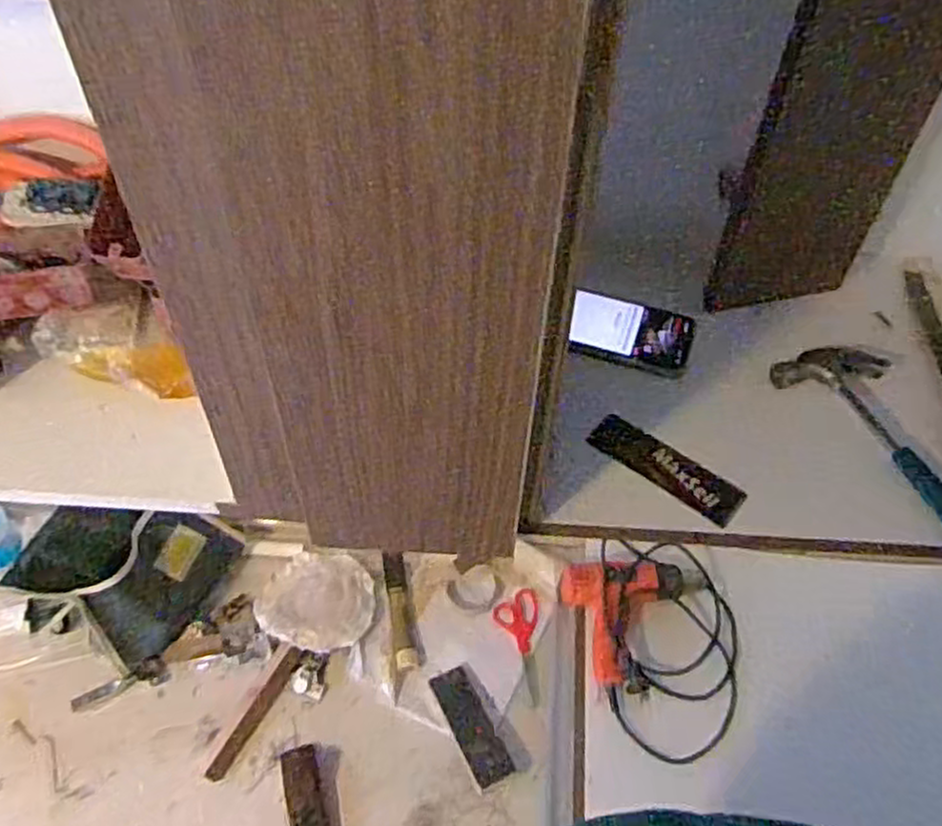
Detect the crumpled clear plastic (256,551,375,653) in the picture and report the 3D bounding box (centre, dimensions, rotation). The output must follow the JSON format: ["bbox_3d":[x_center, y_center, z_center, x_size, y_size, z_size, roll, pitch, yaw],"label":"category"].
[{"bbox_3d":[-0.240,0.289,1.182,0.172,0.018,0.150,14,51,9],"label":"crumpled clear plastic"}]

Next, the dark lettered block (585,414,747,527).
[{"bbox_3d":[0.163,0.046,0.634,0.130,0.014,0.039,34,56,23],"label":"dark lettered block"}]

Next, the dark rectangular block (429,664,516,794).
[{"bbox_3d":[0.000,0.438,1.062,0.058,0.015,0.169,-18,53,-17],"label":"dark rectangular block"}]

